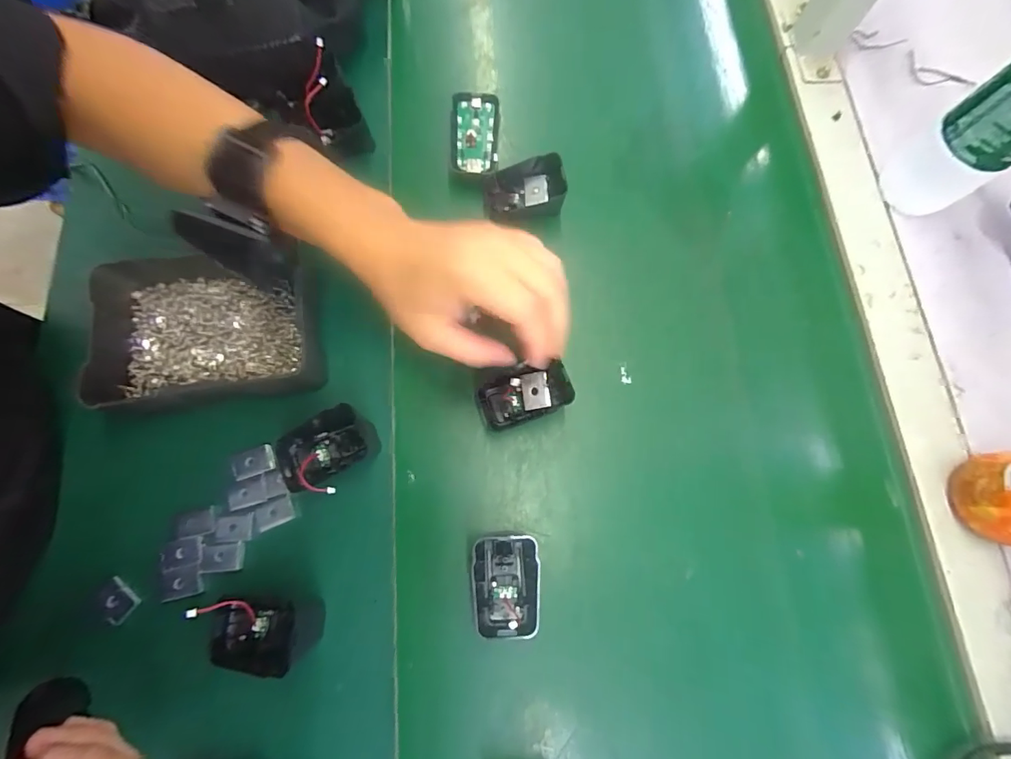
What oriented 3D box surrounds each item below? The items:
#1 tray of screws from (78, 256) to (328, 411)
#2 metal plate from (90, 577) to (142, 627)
[{"bbox_3d":[-0.241,-0.039,0.357,0.178,0.037,0.118,-9,74,-1],"label":"tray of screws"},{"bbox_3d":[-0.282,0.160,0.323,0.029,0.007,0.024,38,79,12],"label":"metal plate"}]

